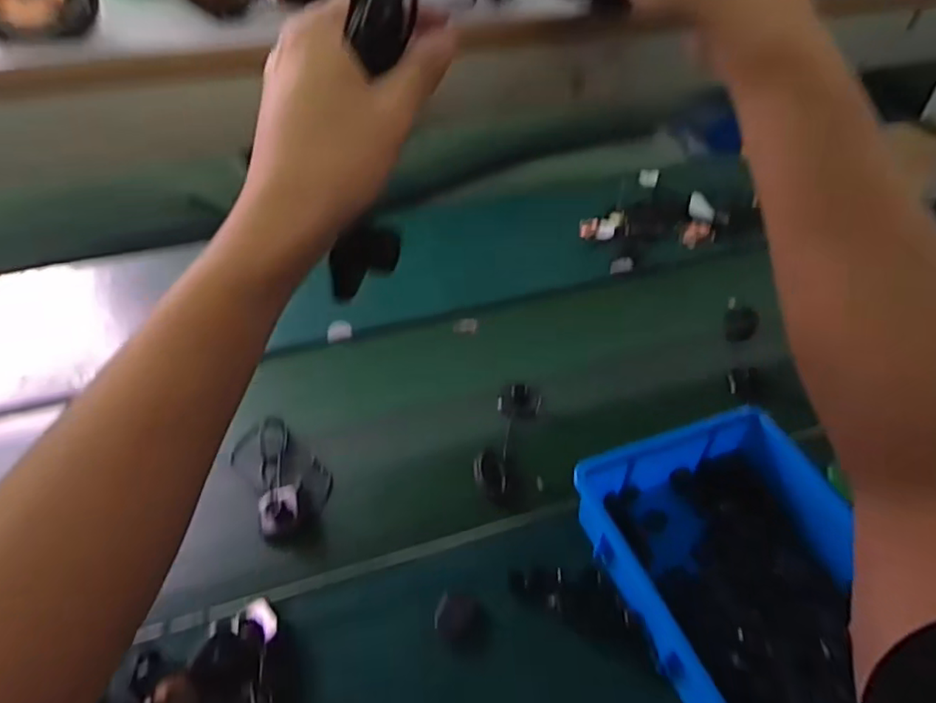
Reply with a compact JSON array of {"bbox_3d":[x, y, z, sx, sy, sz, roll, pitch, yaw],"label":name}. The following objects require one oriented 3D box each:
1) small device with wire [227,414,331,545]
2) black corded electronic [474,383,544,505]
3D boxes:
[{"bbox_3d":[-0.242,0.166,0.787,0.103,0.040,0.180,-23,51,-23],"label":"small device with wire"},{"bbox_3d":[0.058,0.127,0.826,0.088,0.029,0.197,5,45,2],"label":"black corded electronic"}]

